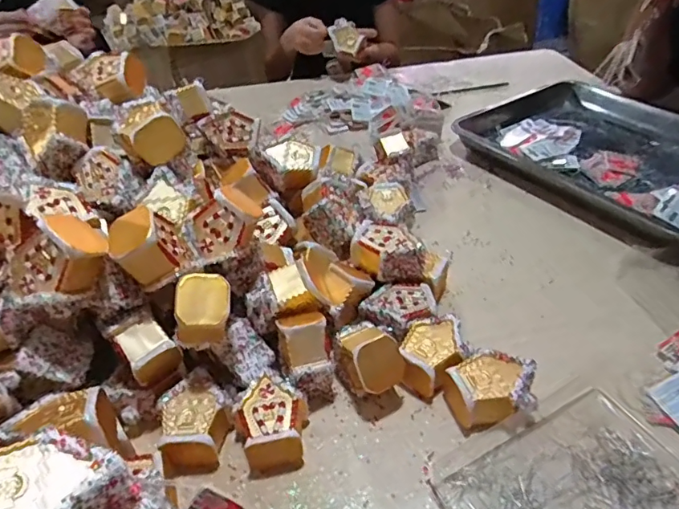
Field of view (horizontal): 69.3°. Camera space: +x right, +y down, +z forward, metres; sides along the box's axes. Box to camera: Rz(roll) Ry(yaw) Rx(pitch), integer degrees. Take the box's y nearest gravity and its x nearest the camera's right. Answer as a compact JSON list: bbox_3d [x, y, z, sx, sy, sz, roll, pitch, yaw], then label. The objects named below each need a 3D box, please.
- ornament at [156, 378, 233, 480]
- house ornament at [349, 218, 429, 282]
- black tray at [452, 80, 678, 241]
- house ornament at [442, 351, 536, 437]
[{"bbox_3d":[-0.132,0.159,0.457,0.064,0.046,0.075,-8,40,-5],"label":"ornament"},{"bbox_3d":[0.057,0.001,0.569,0.081,0.047,0.051,28,50,33],"label":"house ornament"},{"bbox_3d":[0.419,-0.166,0.791,0.289,0.074,0.423,-25,44,-23],"label":"black tray"},{"bbox_3d":[0.147,0.130,0.471,0.081,0.046,0.066,-16,41,-14],"label":"house ornament"}]

